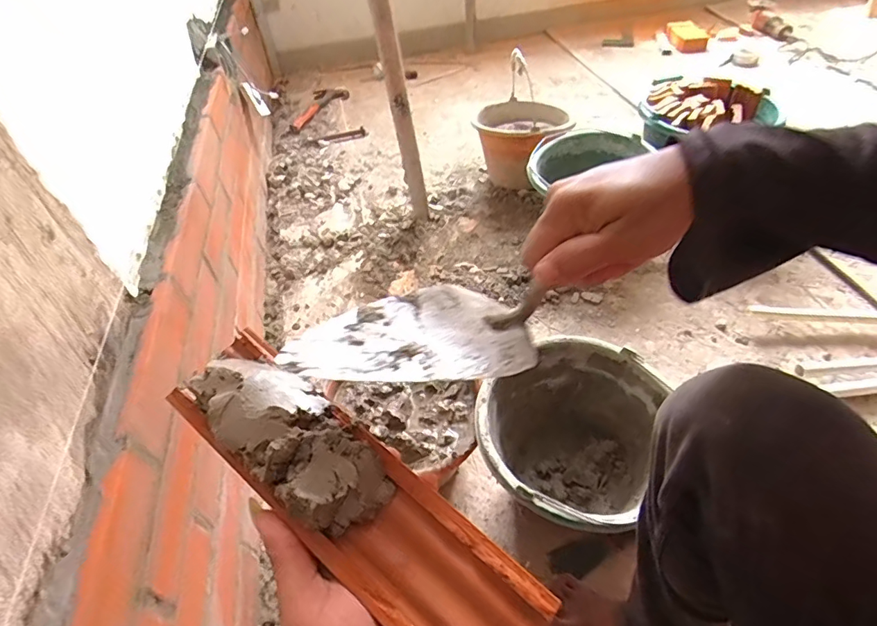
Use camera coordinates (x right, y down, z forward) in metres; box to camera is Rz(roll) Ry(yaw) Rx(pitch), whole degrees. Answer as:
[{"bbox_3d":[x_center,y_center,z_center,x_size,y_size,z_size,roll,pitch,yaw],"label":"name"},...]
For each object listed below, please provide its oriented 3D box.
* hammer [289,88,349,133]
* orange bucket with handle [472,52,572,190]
[{"bbox_3d":[-0.430,-0.750,1.738,0.141,0.049,0.293,3,47,10],"label":"hammer"},{"bbox_3d":[0.212,-0.463,1.235,0.231,0.285,0.240,4,47,10],"label":"orange bucket with handle"}]

